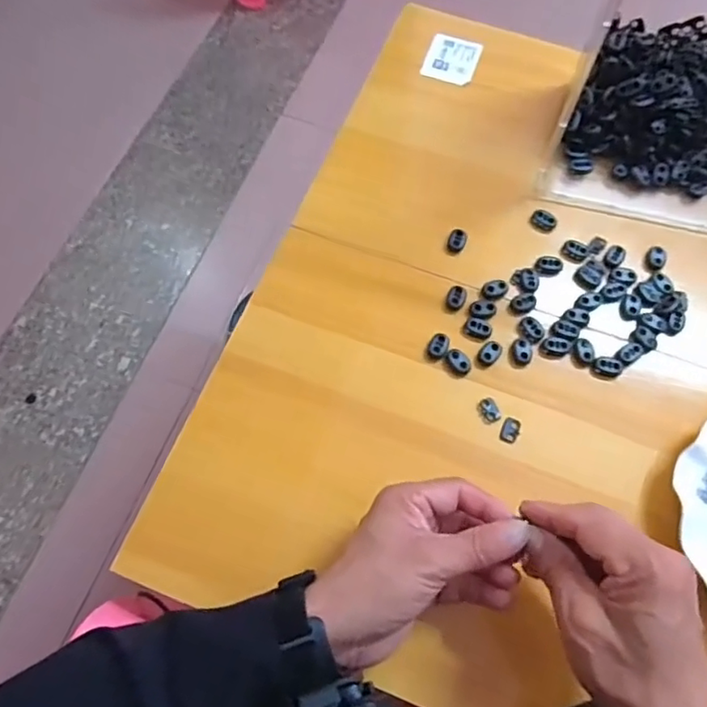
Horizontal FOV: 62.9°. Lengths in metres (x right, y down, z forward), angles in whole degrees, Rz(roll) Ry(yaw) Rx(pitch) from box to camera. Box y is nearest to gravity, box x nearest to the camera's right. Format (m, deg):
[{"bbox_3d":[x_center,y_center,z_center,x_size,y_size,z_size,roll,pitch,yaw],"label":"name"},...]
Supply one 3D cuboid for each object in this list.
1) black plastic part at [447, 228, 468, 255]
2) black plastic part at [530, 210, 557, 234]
[{"bbox_3d":[0.088,-0.095,0.492,0.015,0.009,0.020,15,68,5],"label":"black plastic part"},{"bbox_3d":[0.164,-0.114,0.500,0.022,0.006,0.017,38,72,13],"label":"black plastic part"}]

